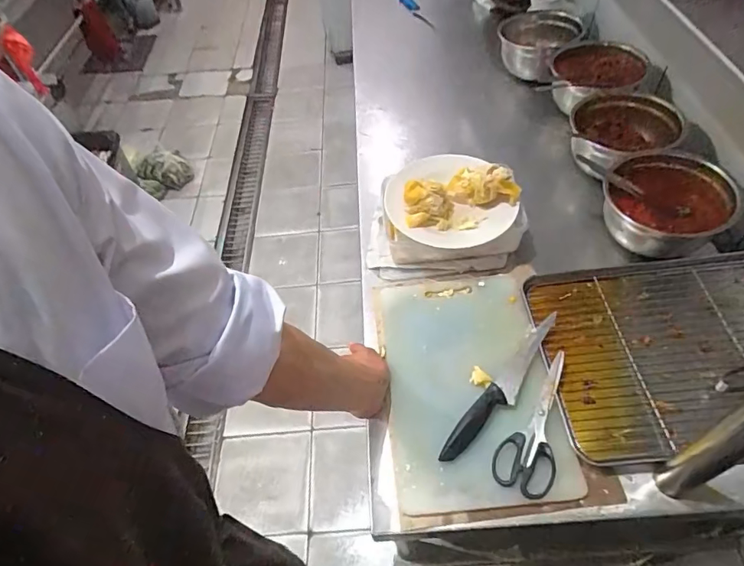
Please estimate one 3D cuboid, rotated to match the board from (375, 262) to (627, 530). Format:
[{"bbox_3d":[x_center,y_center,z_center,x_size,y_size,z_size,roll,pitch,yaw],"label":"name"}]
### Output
[{"bbox_3d":[0.148,0.137,0.679,0.256,0.034,0.372,-7,52,0],"label":"board"}]

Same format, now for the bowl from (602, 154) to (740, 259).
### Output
[{"bbox_3d":[0.471,-0.126,0.767,0.179,0.112,0.148,32,62,26],"label":"bowl"}]

